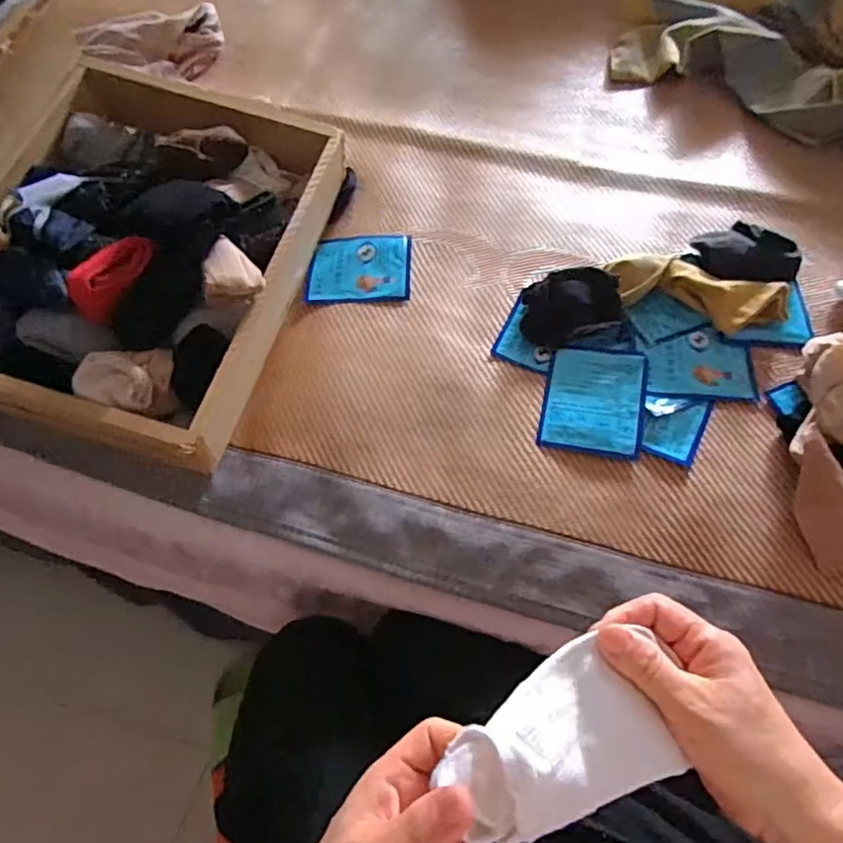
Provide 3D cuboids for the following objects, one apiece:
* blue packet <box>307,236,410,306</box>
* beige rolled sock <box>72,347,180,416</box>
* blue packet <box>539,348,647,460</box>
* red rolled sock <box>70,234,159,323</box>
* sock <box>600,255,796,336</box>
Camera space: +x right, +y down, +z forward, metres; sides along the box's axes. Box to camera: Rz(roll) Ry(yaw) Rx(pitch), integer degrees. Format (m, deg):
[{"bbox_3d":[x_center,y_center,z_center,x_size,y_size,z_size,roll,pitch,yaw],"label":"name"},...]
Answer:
[{"bbox_3d":[-0.065,-0.163,0.646,0.107,0.009,0.089,-1,61,3],"label":"blue packet"},{"bbox_3d":[-0.252,-0.034,0.524,0.074,0.047,0.053,-4,61,2],"label":"beige rolled sock"},{"bbox_3d":[0.157,-0.020,0.554,0.086,0.012,0.103,10,62,9],"label":"blue packet"},{"bbox_3d":[-0.264,-0.127,0.523,0.038,0.030,0.083,34,81,20],"label":"red rolled sock"},{"bbox_3d":[0.260,-0.121,0.581,0.159,0.032,0.052,16,63,13],"label":"sock"}]

